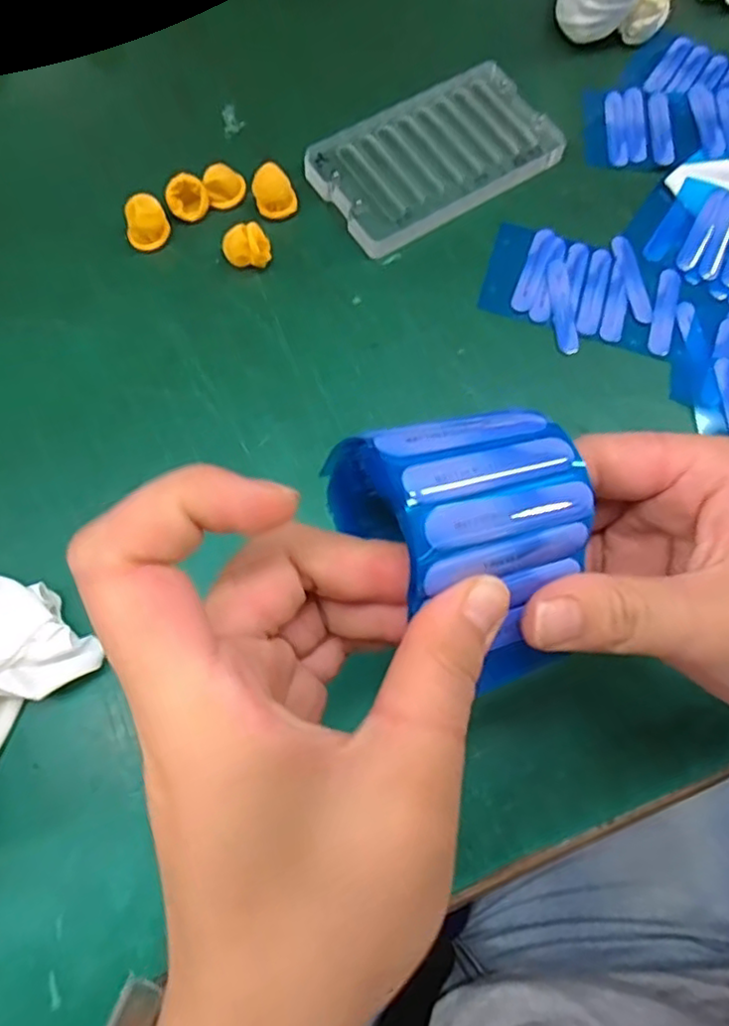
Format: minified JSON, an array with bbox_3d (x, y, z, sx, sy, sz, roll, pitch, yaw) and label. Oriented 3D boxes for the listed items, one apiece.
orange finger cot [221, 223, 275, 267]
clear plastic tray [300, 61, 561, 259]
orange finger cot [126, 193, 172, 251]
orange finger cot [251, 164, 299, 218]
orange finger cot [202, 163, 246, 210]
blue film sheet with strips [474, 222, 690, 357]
[{"bbox_3d":[-0.056,-0.126,0.306,0.022,0.019,0.015,-13,73,-6],"label":"orange finger cot"},{"bbox_3d":[0.038,-0.184,0.333,0.123,0.013,0.074,-33,76,-12],"label":"clear plastic tray"},{"bbox_3d":[-0.104,-0.139,0.308,0.015,0.020,0.018,17,72,4],"label":"orange finger cot"},{"bbox_3d":[-0.044,-0.159,0.318,0.021,0.020,0.016,-8,72,-5],"label":"orange finger cot"},{"bbox_3d":[-0.069,-0.162,0.320,0.020,0.016,0.012,-20,73,-8],"label":"orange finger cot"},{"bbox_3d":[0.109,-0.110,0.316,0.095,0.004,0.064,16,72,3],"label":"blue film sheet with strips"}]

